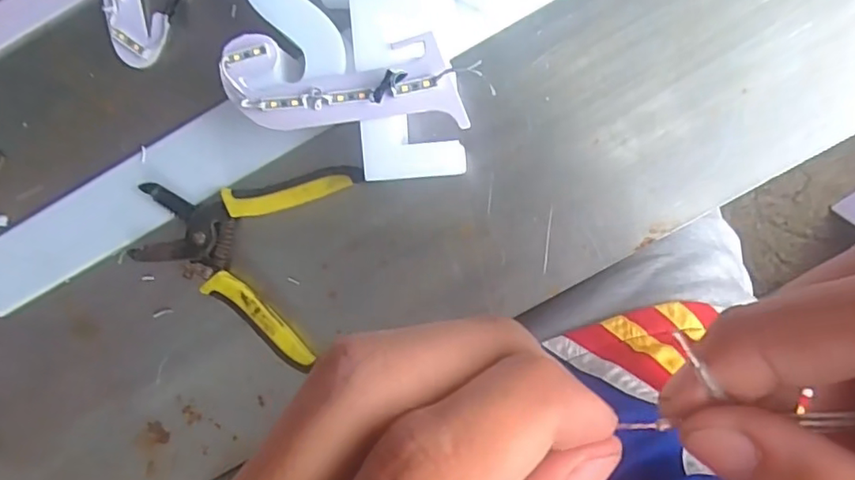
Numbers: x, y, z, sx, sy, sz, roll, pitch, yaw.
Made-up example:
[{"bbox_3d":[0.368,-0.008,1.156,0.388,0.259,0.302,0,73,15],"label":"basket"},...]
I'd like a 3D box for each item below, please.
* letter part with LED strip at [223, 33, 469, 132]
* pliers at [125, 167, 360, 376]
[{"bbox_3d":[-0.047,-0.088,0.328,0.133,0.014,0.050,2,95,9],"label":"letter part with LED strip"},{"bbox_3d":[-0.123,0.002,0.388,0.132,0.015,0.132,18,98,5],"label":"pliers"}]

